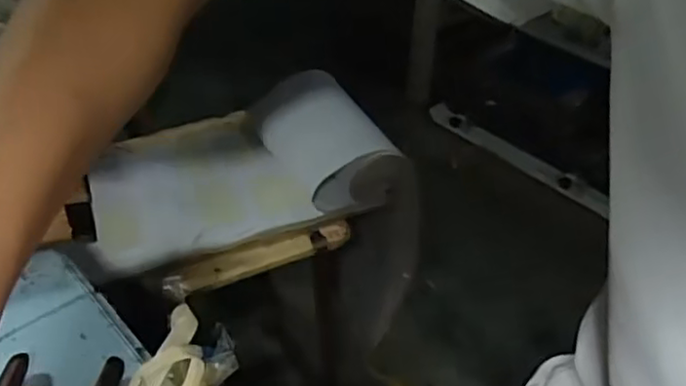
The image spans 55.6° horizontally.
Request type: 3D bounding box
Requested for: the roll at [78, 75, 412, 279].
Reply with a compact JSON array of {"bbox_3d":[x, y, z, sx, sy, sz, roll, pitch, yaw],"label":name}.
[{"bbox_3d":[-0.147,-0.053,0.928,0.381,0.103,0.258,-13,42,-18],"label":"roll"}]

